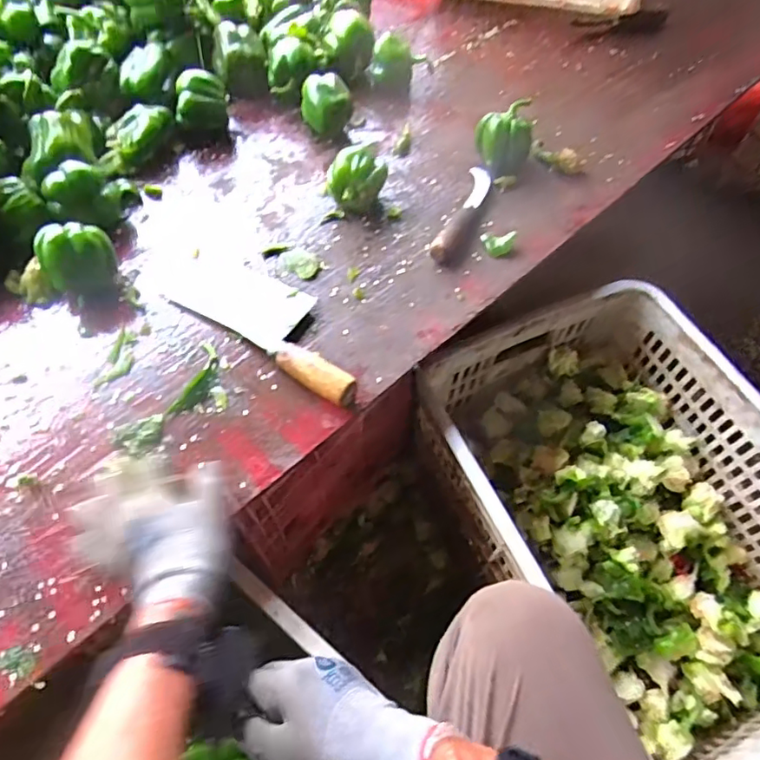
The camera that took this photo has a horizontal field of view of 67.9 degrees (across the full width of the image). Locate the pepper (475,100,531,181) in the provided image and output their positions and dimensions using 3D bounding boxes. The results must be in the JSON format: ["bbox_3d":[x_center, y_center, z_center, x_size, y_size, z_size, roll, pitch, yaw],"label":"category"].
[{"bbox_3d":[0.164,-0.309,0.738,0.065,0.068,0.078,-8,61,-6],"label":"pepper"}]

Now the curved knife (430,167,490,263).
[{"bbox_3d":[0.104,-0.208,0.692,0.032,0.020,0.170,20,62,9],"label":"curved knife"}]

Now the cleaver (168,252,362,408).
[{"bbox_3d":[-0.119,-0.077,0.604,0.273,0.038,0.097,33,65,16],"label":"cleaver"}]

